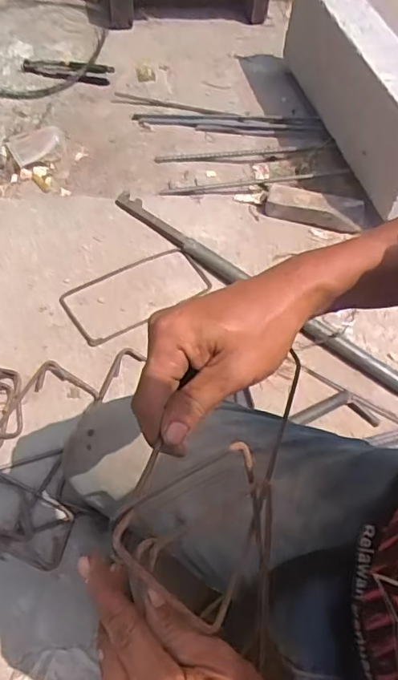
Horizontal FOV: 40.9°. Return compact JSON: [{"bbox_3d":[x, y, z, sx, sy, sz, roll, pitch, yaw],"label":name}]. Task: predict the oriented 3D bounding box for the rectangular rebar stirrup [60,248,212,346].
[{"bbox_3d":[-0.099,-0.078,0.879,0.245,0.013,0.116,-29,71,-30],"label":"rectangular rebar stirrup"}]

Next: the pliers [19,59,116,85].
[{"bbox_3d":[-0.322,-0.648,1.282,0.227,0.012,0.075,8,60,6],"label":"pliers"}]

